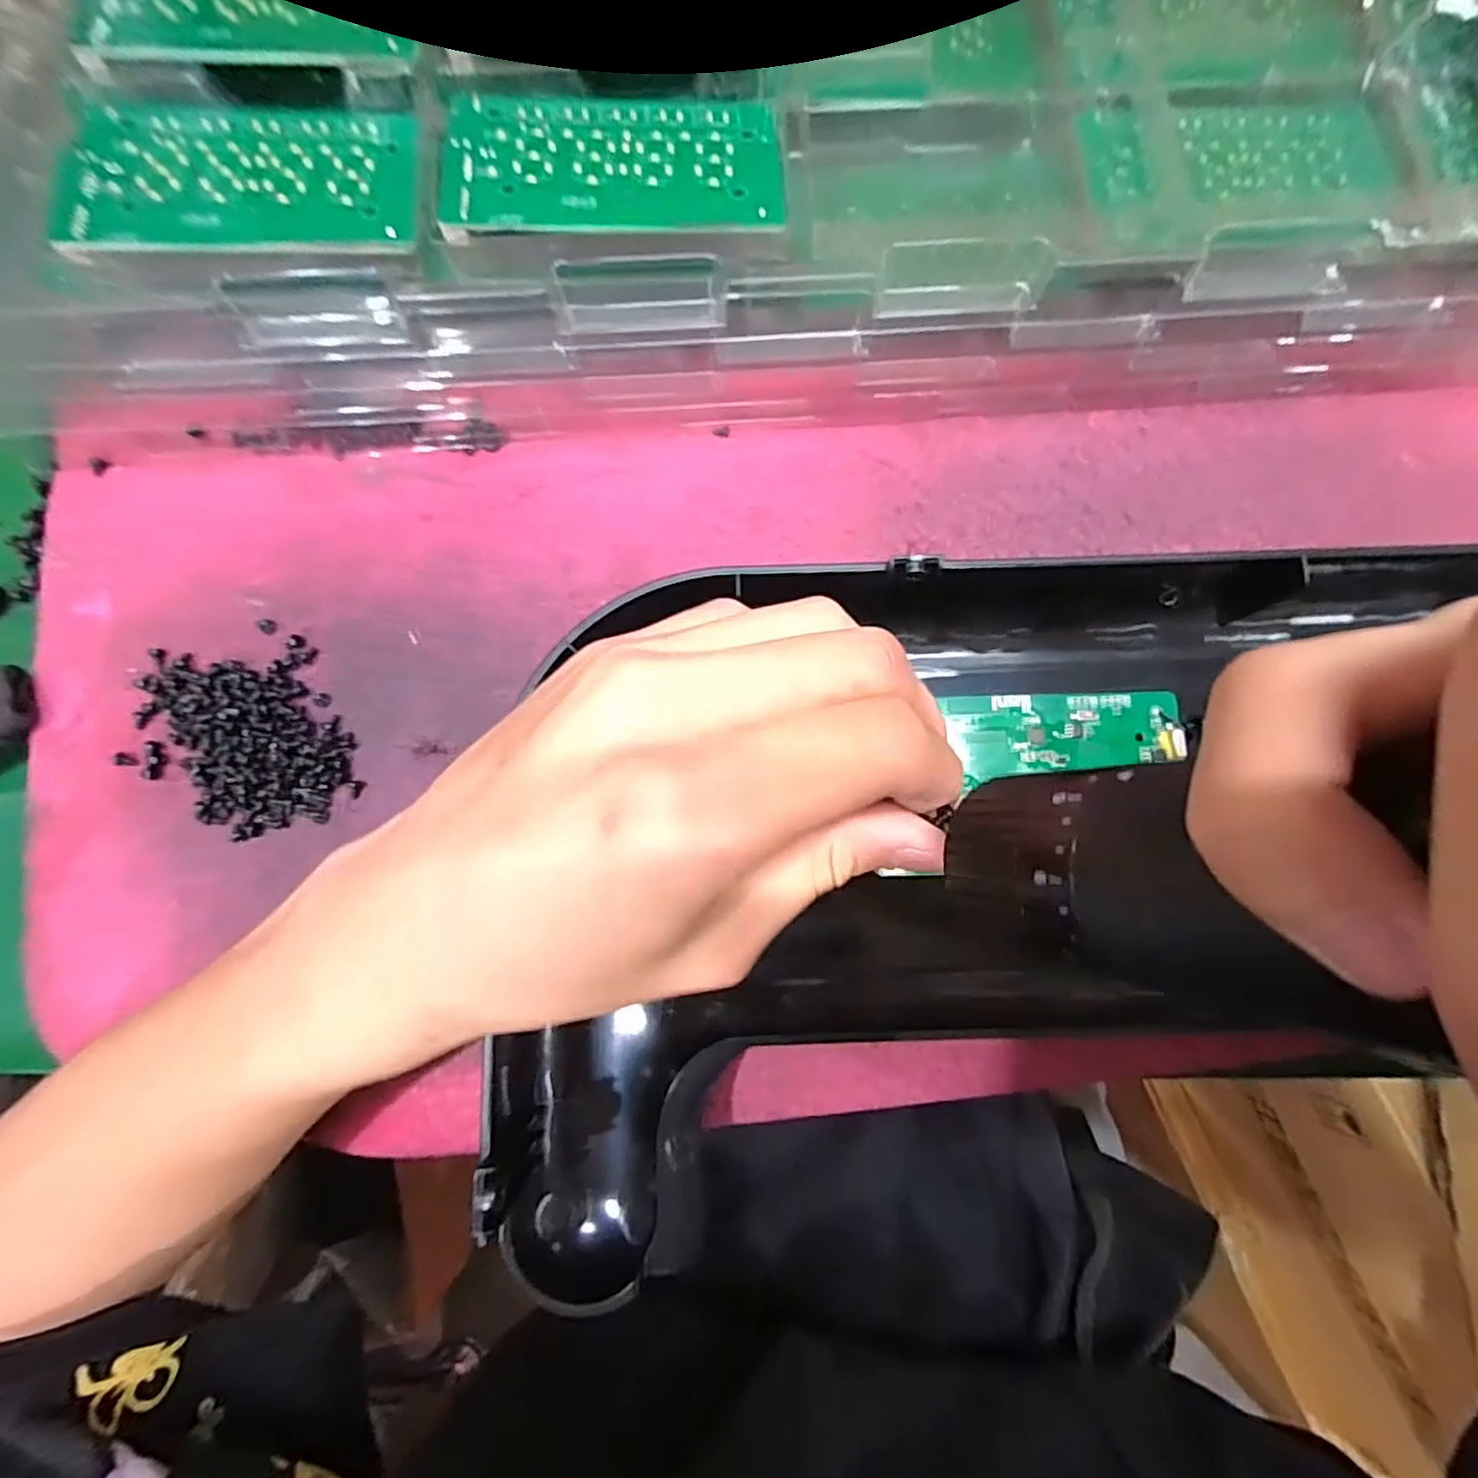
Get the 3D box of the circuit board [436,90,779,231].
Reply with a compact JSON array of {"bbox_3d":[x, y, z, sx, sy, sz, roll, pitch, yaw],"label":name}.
[{"bbox_3d":[-0.039,-0.186,0.216,0.105,0.007,0.057,-4,76,-2],"label":"circuit board"}]

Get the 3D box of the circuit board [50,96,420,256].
[{"bbox_3d":[-0.154,-0.174,0.212,0.104,0.009,0.058,-2,76,-1],"label":"circuit board"}]

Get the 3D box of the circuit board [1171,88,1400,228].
[{"bbox_3d":[0.189,-0.203,0.236,0.070,0.004,0.048,-7,76,-2],"label":"circuit board"}]

